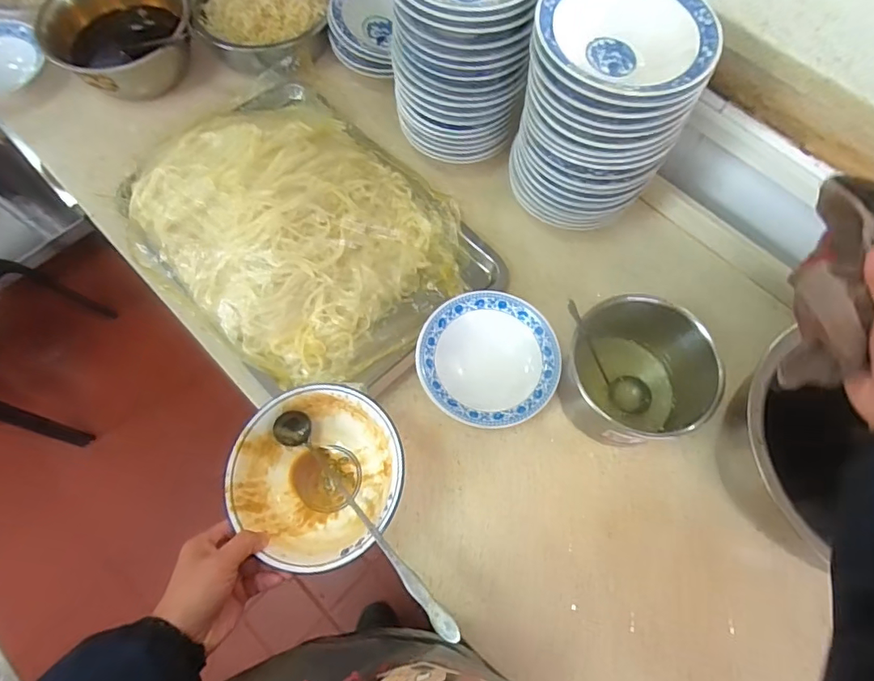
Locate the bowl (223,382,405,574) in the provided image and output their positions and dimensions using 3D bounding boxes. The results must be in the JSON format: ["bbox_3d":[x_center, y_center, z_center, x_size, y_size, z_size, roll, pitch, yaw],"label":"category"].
[{"bbox_3d":[-0.109,0.124,0.462,0.152,0.057,0.155,0,70,0],"label":"bowl"}]

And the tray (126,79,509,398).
[{"bbox_3d":[-0.179,-0.153,0.643,0.465,0.086,0.338,42,75,13],"label":"tray"}]

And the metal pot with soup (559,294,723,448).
[{"bbox_3d":[0.219,0.044,0.564,0.141,0.108,0.137,0,70,0],"label":"metal pot with soup"}]

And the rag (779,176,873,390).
[{"bbox_3d":[0.308,-0.046,0.369,0.083,0.063,0.165,26,79,9],"label":"rag"}]

